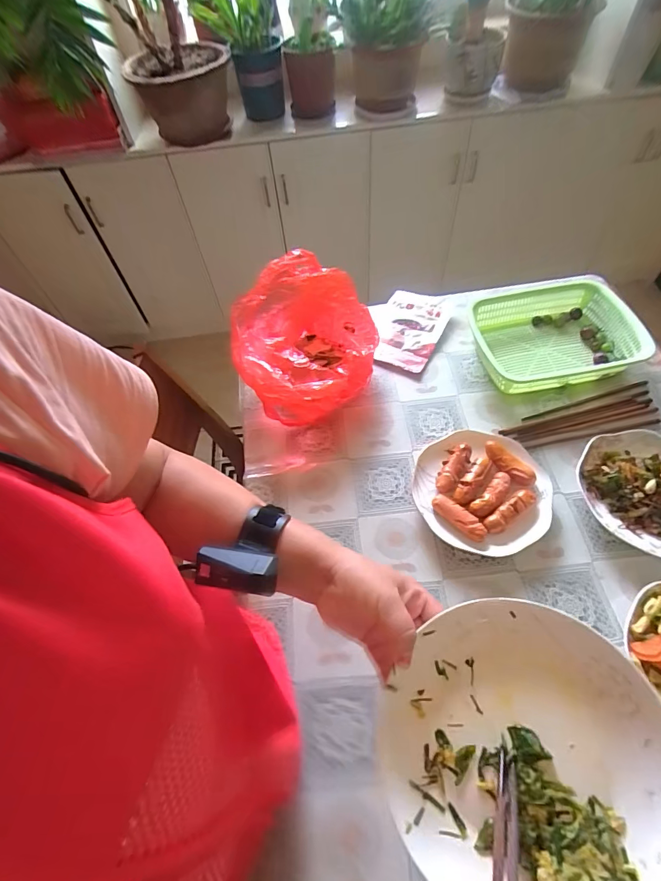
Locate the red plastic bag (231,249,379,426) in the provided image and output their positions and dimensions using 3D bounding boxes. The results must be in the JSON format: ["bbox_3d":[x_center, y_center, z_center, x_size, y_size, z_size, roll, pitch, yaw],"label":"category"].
[{"bbox_3d":[-0.047,-0.179,0.760,0.244,0.137,0.294,-7,58,-1],"label":"red plastic bag"}]

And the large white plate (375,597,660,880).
[{"bbox_3d":[0.141,0.227,0.302,0.191,0.027,0.197,-9,60,15],"label":"large white plate"}]

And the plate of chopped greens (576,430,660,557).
[{"bbox_3d":[0.482,0.076,0.624,0.196,0.045,0.195,-2,58,2],"label":"plate of chopped greens"}]

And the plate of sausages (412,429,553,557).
[{"bbox_3d":[0.231,0.074,0.641,0.196,0.043,0.194,-2,58,2],"label":"plate of sausages"}]

